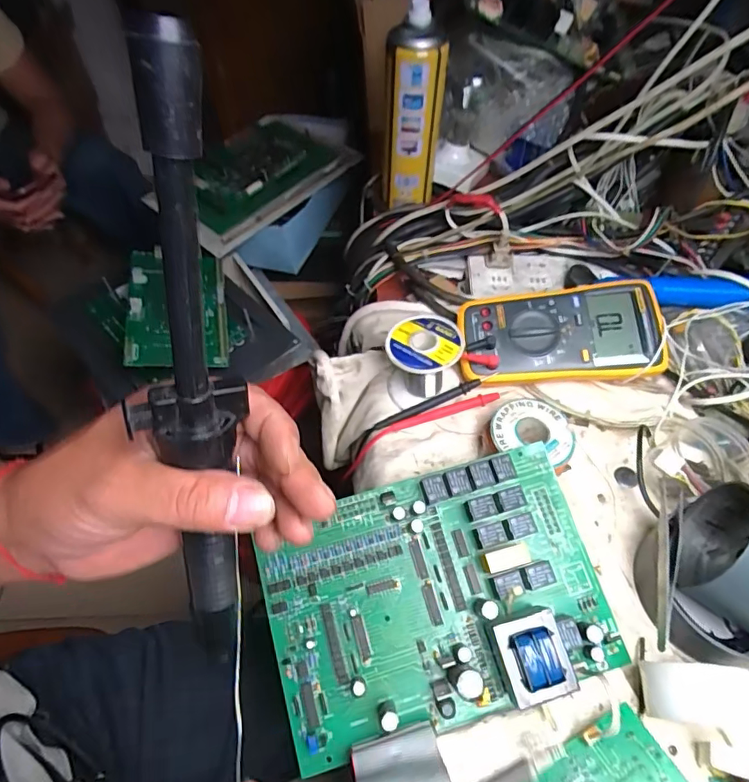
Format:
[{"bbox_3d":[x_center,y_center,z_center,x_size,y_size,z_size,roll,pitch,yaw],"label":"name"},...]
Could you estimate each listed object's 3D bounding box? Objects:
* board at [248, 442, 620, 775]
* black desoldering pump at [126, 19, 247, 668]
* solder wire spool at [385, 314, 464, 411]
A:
[{"bbox_3d":[0.041,0.136,0.346,0.228,0.044,0.155,-13,56,-8],"label":"board"},{"bbox_3d":[-0.076,0.017,0.211,0.030,0.278,0.025,14,32,10],"label":"black desoldering pump"},{"bbox_3d":[0.043,-0.025,0.457,0.063,0.064,0.060,0,56,1],"label":"solder wire spool"}]

